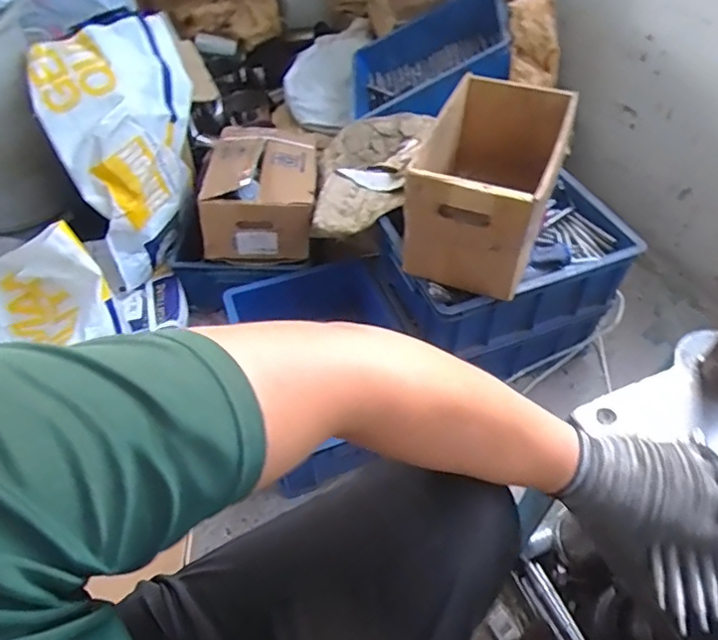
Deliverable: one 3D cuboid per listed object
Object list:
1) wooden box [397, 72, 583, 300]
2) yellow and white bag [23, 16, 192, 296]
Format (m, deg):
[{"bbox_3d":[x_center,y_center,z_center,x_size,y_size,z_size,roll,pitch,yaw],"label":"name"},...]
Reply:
[{"bbox_3d":[0.216,-0.224,0.932,0.198,0.214,0.318,18,52,15],"label":"wooden box"},{"bbox_3d":[-0.479,-0.340,1.099,0.208,0.382,0.360,7,50,7],"label":"yellow and white bag"}]

